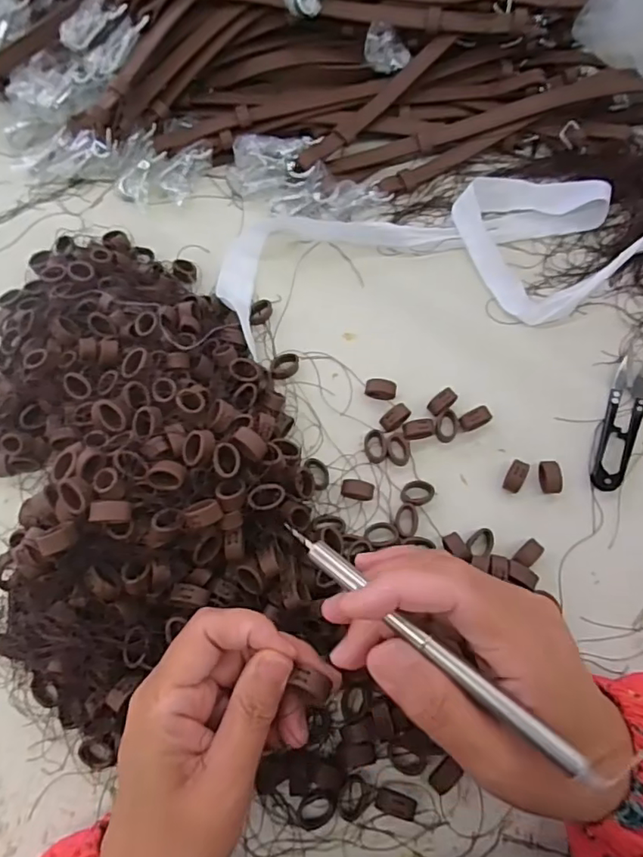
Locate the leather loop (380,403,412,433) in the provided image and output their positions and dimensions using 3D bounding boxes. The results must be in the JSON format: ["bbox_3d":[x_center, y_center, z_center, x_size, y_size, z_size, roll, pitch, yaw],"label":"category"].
[{"bbox_3d":[0.049,-0.008,0.363,0.022,0.008,0.012,-40,74,-11],"label":"leather loop"}]

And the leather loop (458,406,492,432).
[{"bbox_3d":[0.103,-0.007,0.361,0.019,0.010,0.012,-26,71,-7],"label":"leather loop"}]

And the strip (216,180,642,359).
[{"bbox_3d":[0.106,-0.136,0.394,0.369,0.035,0.121,-6,70,0],"label":"strip"}]

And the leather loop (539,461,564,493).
[{"bbox_3d":[0.145,0.031,0.344,0.010,0.014,0.022,2,70,3],"label":"leather loop"}]

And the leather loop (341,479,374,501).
[{"bbox_3d":[0.023,0.040,0.351,0.021,0.009,0.012,13,71,7],"label":"leather loop"}]

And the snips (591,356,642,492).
[{"bbox_3d":[0.200,-0.004,0.360,0.022,0.007,0.097,21,72,9],"label":"snips"}]

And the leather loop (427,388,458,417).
[{"bbox_3d":[0.082,-0.019,0.366,0.023,0.009,0.012,-42,74,-12],"label":"leather loop"}]

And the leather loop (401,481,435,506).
[{"bbox_3d":[0.063,0.041,0.349,0.021,0.008,0.016,-20,71,-5],"label":"leather loop"}]

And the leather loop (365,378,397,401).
[{"bbox_3d":[0.041,-0.028,0.373,0.021,0.005,0.014,4,70,4],"label":"leather loop"}]

